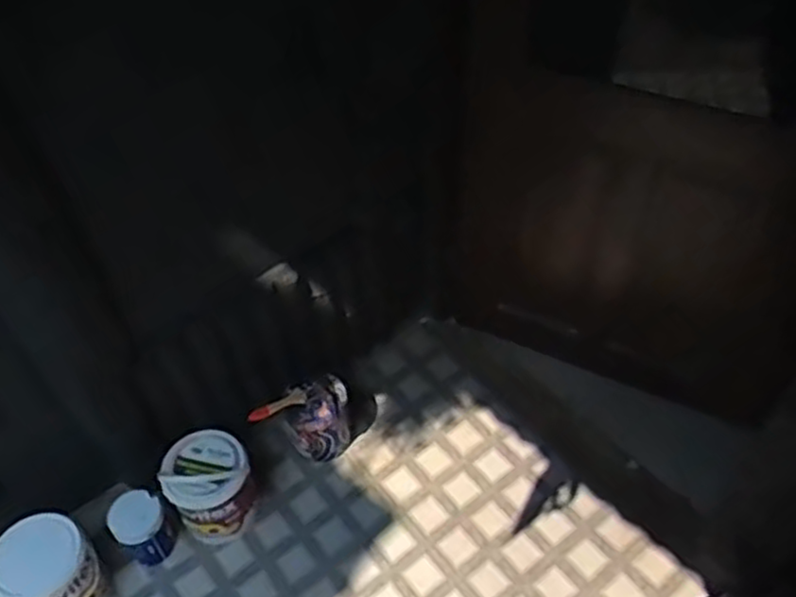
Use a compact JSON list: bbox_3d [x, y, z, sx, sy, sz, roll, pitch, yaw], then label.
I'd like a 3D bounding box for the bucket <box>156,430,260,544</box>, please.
[{"bbox_3d":[-0.418,0.431,1.692,0.178,0.211,0.163,-1,47,1],"label":"bucket"}]

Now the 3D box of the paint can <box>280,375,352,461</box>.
[{"bbox_3d":[-0.180,0.303,1.810,0.150,0.197,0.140,-1,47,1],"label":"paint can"}]

